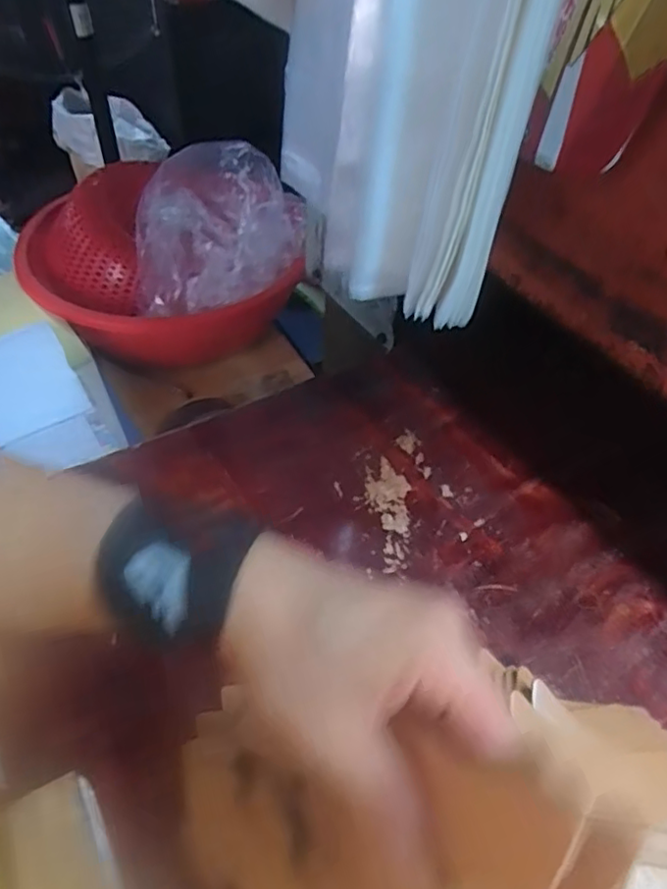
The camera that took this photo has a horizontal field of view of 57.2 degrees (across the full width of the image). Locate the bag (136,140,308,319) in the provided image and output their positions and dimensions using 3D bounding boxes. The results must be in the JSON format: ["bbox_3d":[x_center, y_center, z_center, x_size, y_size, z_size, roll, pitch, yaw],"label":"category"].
[{"bbox_3d":[-0.138,-0.270,0.780,0.195,0.143,0.177,6,47,2],"label":"bag"}]

